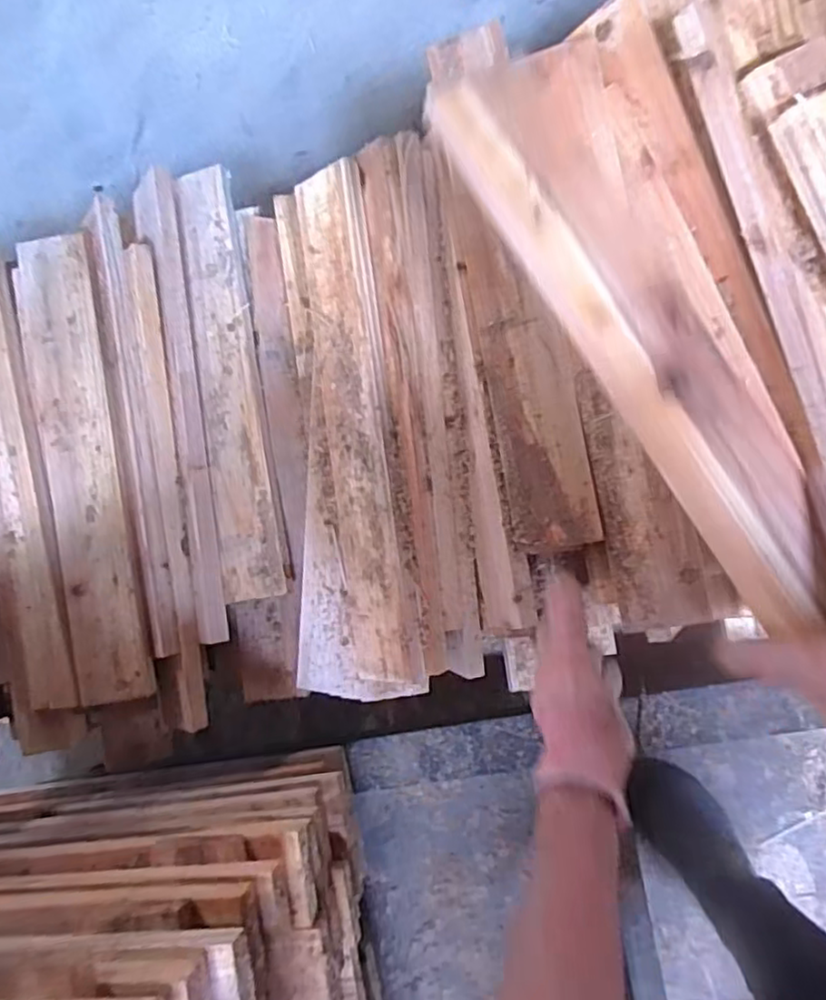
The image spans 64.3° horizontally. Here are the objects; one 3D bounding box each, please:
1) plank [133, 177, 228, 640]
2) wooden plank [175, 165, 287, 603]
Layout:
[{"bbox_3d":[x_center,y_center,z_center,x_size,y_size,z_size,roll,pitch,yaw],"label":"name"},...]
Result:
[{"bbox_3d":[-0.246,-0.104,0.698,0.049,0.026,0.508,-10,86,10],"label":"plank"},{"bbox_3d":[-0.202,-0.132,0.712,0.064,0.026,0.477,-10,86,9],"label":"wooden plank"}]

